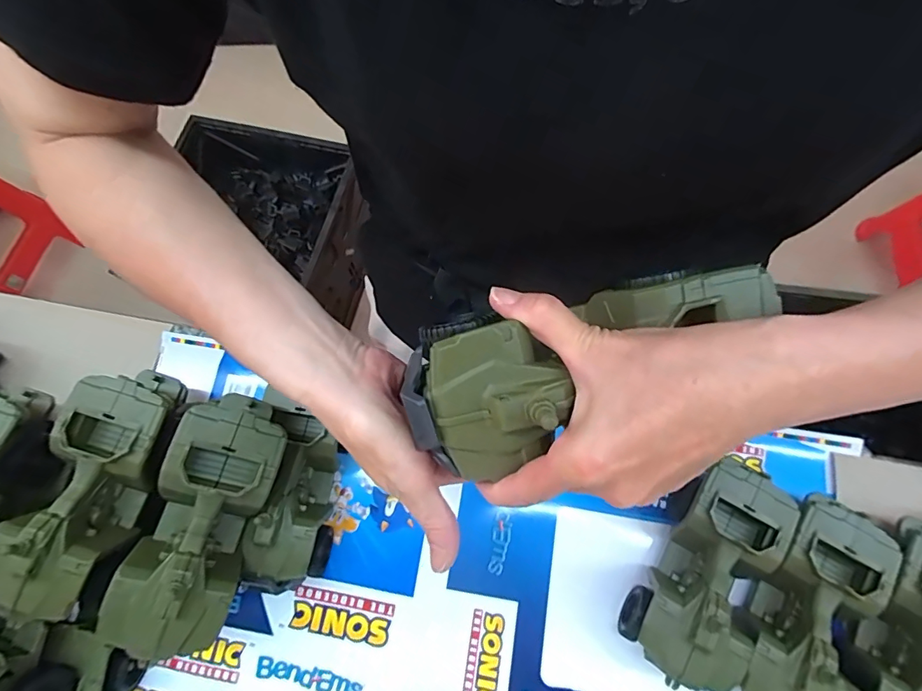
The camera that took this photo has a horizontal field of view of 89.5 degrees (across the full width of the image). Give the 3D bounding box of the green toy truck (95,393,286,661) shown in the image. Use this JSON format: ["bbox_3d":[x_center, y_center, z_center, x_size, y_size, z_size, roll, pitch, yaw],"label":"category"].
[{"bbox_3d":[-0.198,0.131,0.367,0.085,0.076,0.189,19,73,-19],"label":"green toy truck"}]

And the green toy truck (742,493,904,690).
[{"bbox_3d":[0.288,0.223,0.391,0.078,0.078,0.180,29,76,10],"label":"green toy truck"}]

